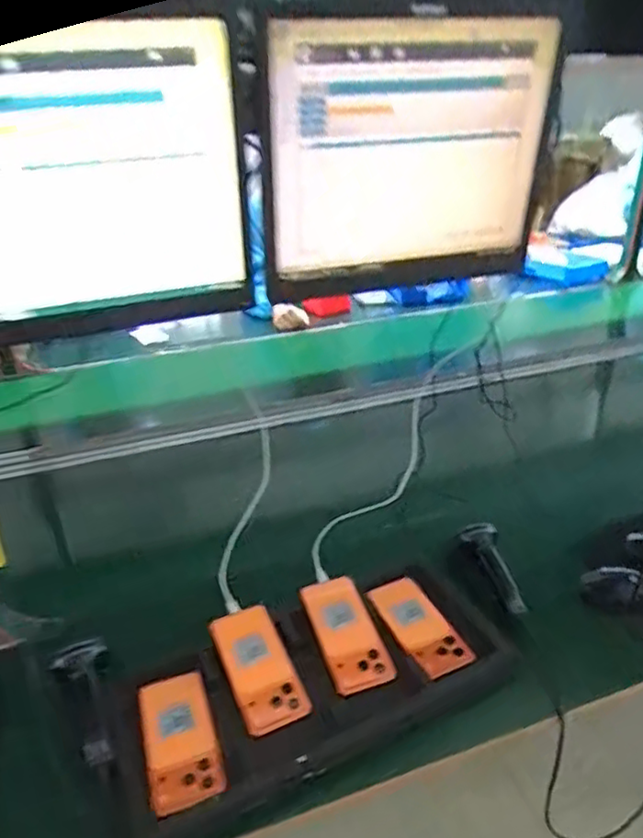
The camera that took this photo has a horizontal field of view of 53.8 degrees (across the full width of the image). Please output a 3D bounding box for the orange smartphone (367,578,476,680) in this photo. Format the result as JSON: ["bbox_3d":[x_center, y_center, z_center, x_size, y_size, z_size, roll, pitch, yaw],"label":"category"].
[{"bbox_3d":[0.131,0.276,0.859,0.077,0.015,0.156,-16,33,-23],"label":"orange smartphone"}]

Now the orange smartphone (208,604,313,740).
[{"bbox_3d":[-0.081,0.311,0.800,0.081,0.012,0.162,-21,45,-16],"label":"orange smartphone"}]

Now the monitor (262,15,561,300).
[{"bbox_3d":[0.108,-0.299,0.744,0.355,0.312,0.050,-11,45,-17],"label":"monitor"}]

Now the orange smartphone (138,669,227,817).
[{"bbox_3d":[-0.161,0.360,0.719,0.078,0.011,0.160,-11,31,-16],"label":"orange smartphone"}]

